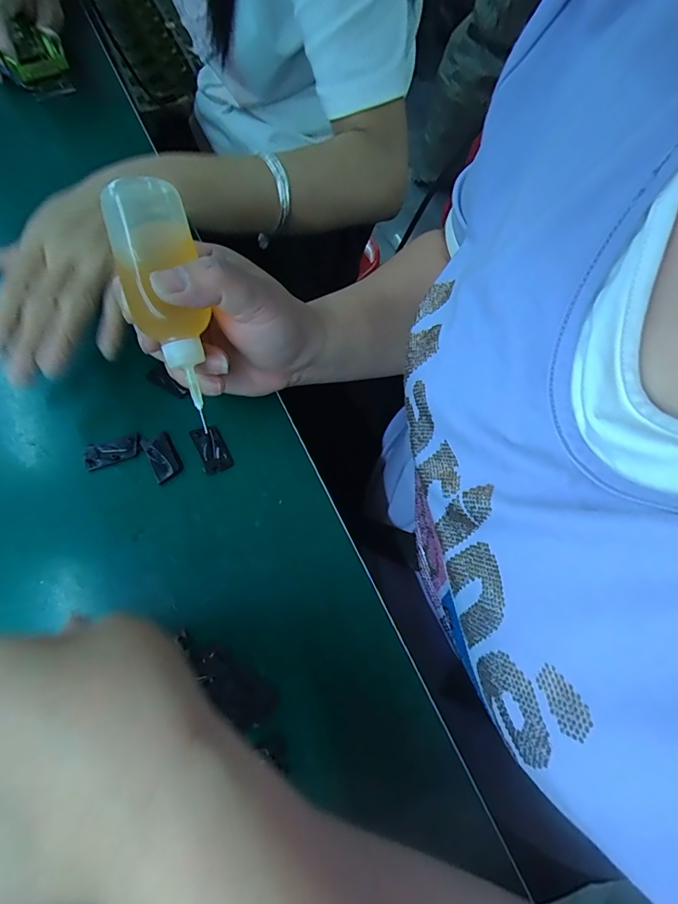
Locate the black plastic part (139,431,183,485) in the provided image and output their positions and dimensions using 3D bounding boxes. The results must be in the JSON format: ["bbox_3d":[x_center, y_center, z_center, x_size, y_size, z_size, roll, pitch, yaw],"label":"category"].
[{"bbox_3d":[-0.115,0.003,0.290,0.018,0.005,0.033,-27,69,-13],"label":"black plastic part"}]

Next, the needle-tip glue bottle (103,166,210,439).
[{"bbox_3d":[-0.089,-0.074,0.233,0.035,0.040,0.109,-12,96,-7],"label":"needle-tip glue bottle"}]

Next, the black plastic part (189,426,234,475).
[{"bbox_3d":[-0.084,-0.003,0.294,0.018,0.004,0.034,-24,68,-12],"label":"black plastic part"}]

